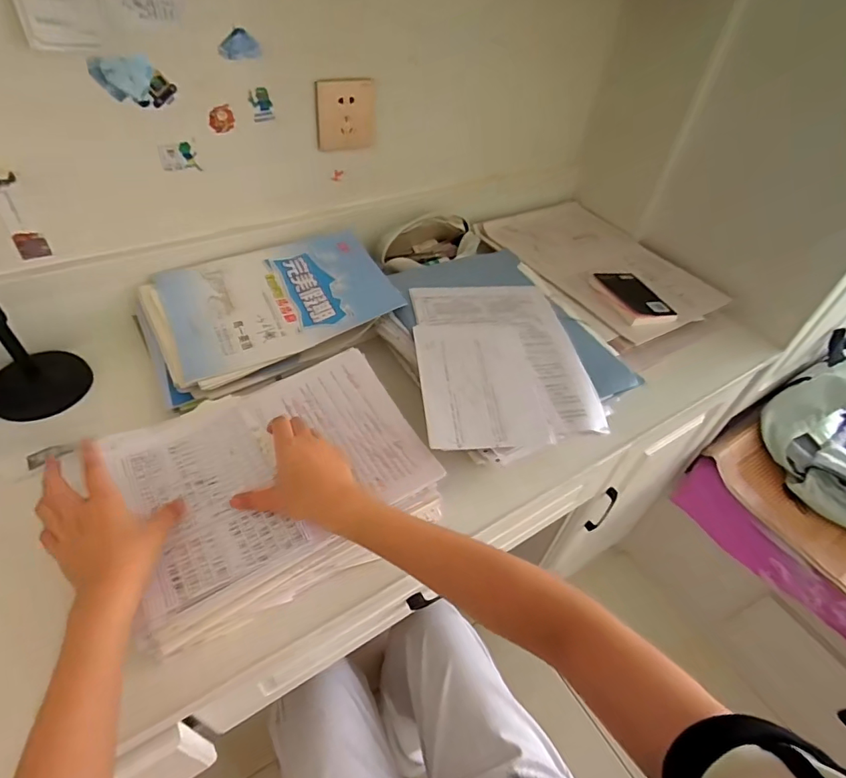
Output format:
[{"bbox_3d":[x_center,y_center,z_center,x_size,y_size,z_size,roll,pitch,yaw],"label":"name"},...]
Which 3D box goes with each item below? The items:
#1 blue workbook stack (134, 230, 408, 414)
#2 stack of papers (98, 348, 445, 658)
[{"bbox_3d":[-0.216,-0.115,0.673,0.312,0.073,0.223,-24,53,-27],"label":"blue workbook stack"},{"bbox_3d":[-0.154,0.095,0.509,0.298,0.065,0.236,-20,52,-24],"label":"stack of papers"}]

